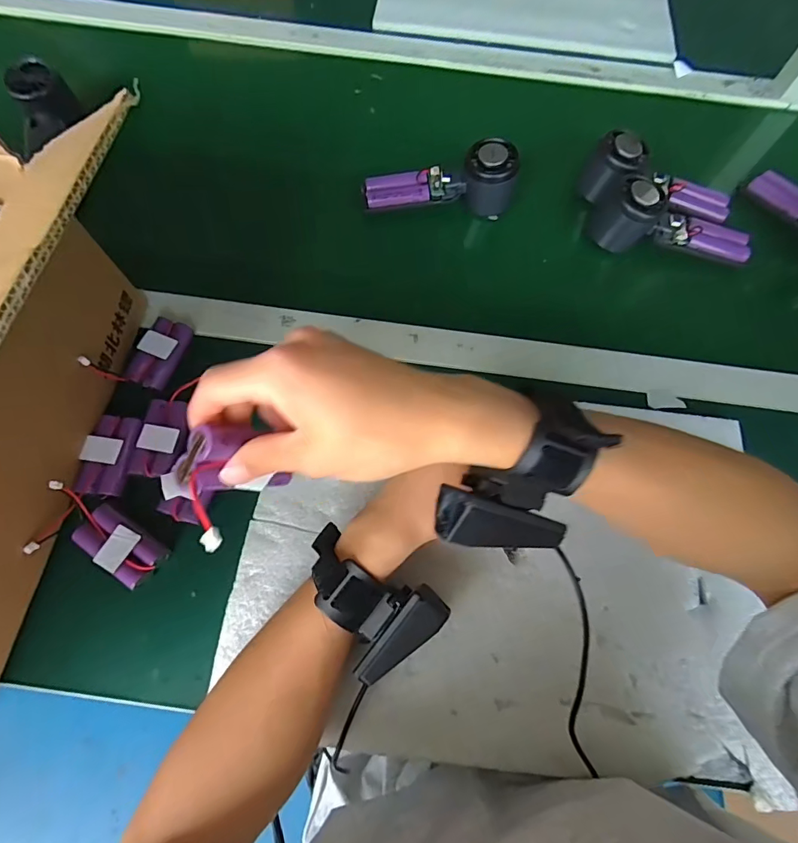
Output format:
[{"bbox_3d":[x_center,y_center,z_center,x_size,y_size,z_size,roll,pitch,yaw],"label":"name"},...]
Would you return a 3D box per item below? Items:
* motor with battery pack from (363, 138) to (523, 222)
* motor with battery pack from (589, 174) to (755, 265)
[{"bbox_3d":[0.041,-0.254,0.468,0.153,0.061,0.041,0,69,-2],"label":"motor with battery pack"},{"bbox_3d":[0.289,-0.209,0.459,0.156,0.060,0.060,12,69,3],"label":"motor with battery pack"}]

